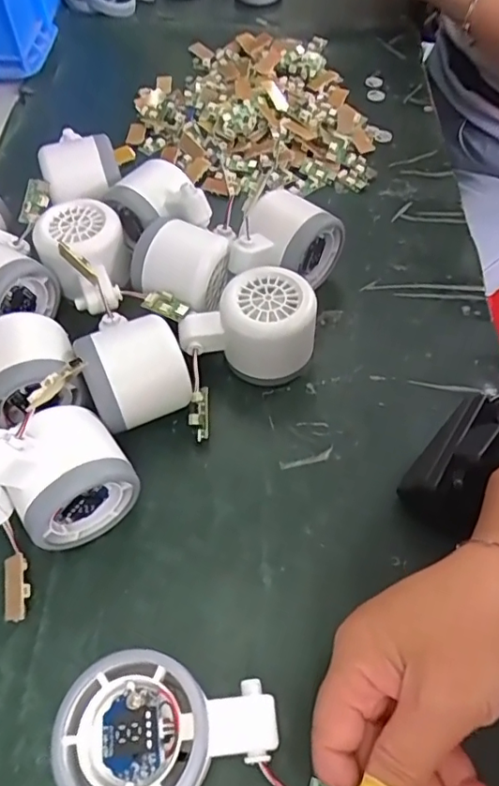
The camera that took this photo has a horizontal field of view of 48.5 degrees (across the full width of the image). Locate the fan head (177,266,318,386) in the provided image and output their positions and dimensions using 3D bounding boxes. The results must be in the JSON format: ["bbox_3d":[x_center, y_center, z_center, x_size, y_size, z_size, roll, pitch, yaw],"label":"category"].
[{"bbox_3d":[0.001,-0.042,0.350,0.079,0.054,0.050,9,56,5],"label":"fan head"}]

